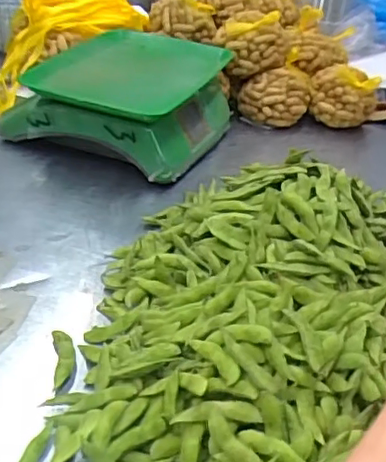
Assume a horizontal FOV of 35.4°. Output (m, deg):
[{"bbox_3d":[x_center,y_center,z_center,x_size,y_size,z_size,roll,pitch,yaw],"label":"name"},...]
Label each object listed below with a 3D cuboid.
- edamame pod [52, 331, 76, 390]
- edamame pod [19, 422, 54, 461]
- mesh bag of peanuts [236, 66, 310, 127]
[{"bbox_3d":[-0.114,0.114,0.538,0.020,0.011,0.070,-3,35,-13],"label":"edamame pod"},{"bbox_3d":[-0.120,0.167,0.456,0.014,0.006,0.055,9,34,4],"label":"edamame pod"},{"bbox_3d":[0.133,-0.218,0.990,0.112,0.077,0.069,0,35,-8],"label":"mesh bag of peanuts"}]

